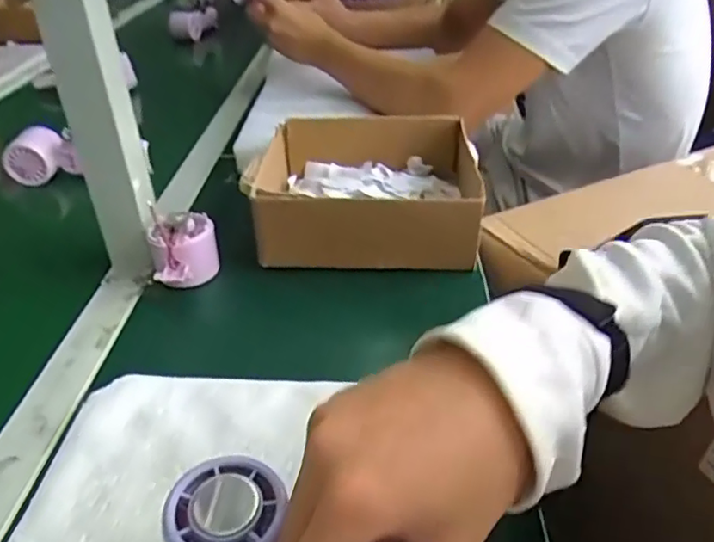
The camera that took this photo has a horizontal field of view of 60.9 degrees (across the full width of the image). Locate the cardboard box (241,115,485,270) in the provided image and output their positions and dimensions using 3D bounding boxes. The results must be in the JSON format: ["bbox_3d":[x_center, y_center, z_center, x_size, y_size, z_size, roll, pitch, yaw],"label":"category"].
[{"bbox_3d":[0.014,-0.090,0.623,0.212,0.071,0.218,1,34,3],"label":"cardboard box"}]

